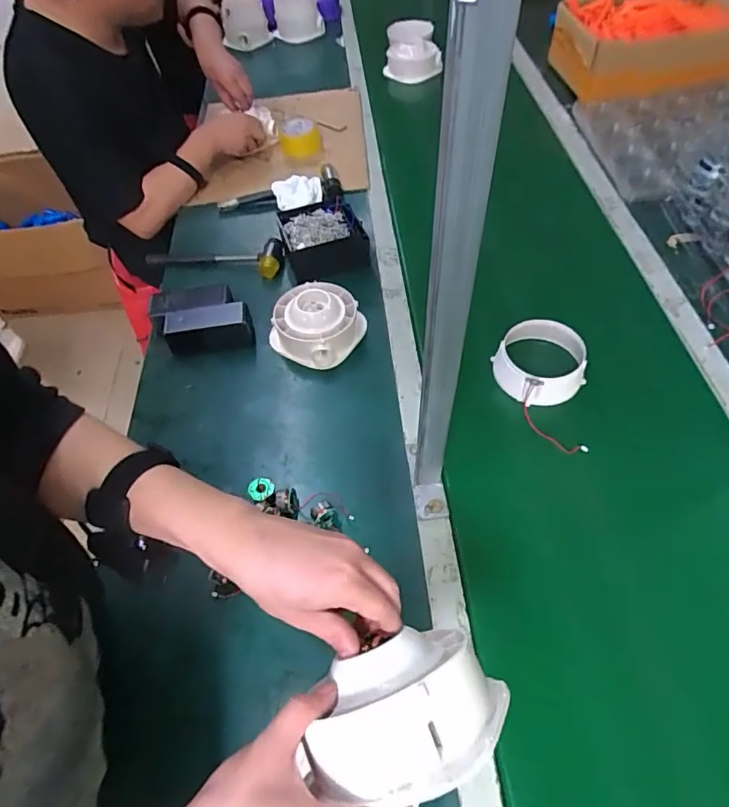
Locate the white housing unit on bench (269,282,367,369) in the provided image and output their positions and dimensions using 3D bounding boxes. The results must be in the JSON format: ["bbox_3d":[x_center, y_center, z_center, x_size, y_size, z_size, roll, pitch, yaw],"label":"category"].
[{"bbox_3d":[-0.077,-0.127,0.815,0.135,0.075,0.126,20,58,18],"label":"white housing unit on bench"}]

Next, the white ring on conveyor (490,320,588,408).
[{"bbox_3d":[0.258,-0.059,0.745,0.107,0.071,0.120,-23,56,-11],"label":"white ring on conveyor"}]

